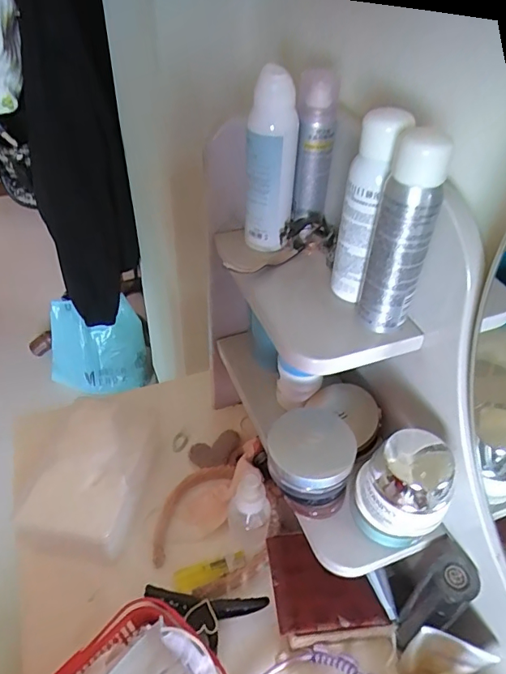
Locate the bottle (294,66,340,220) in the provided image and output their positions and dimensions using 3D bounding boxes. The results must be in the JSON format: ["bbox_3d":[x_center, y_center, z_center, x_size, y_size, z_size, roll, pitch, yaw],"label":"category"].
[{"bbox_3d":[0.057,-0.168,0.446,0.042,0.119,0.042,7,44,4],"label":"bottle"}]

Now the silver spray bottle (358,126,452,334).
[{"bbox_3d":[0.107,-0.070,0.351,0.040,0.144,0.032,17,45,14],"label":"silver spray bottle"}]

